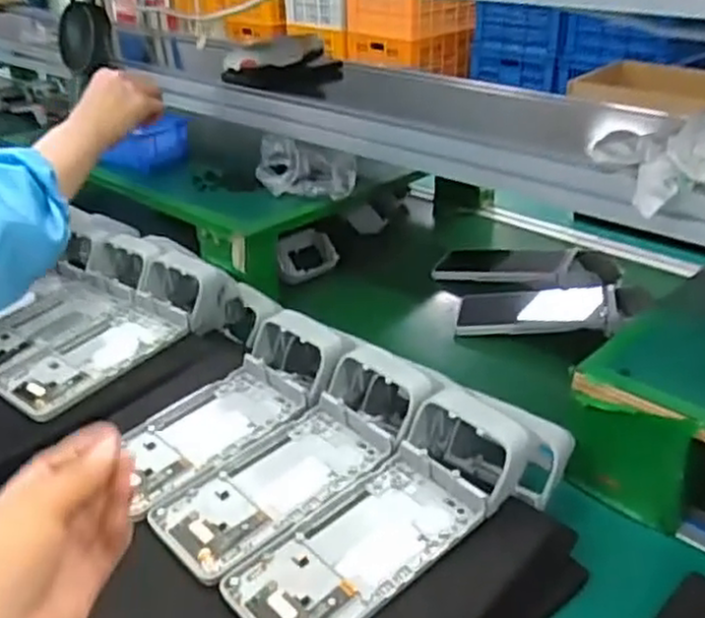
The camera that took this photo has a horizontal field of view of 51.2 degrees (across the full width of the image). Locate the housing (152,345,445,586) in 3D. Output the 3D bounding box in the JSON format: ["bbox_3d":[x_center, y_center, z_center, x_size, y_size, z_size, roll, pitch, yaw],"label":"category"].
[{"bbox_3d":[-0.036,0.099,0.527,0.218,0.047,0.088,-30,41,-34],"label":"housing"}]

